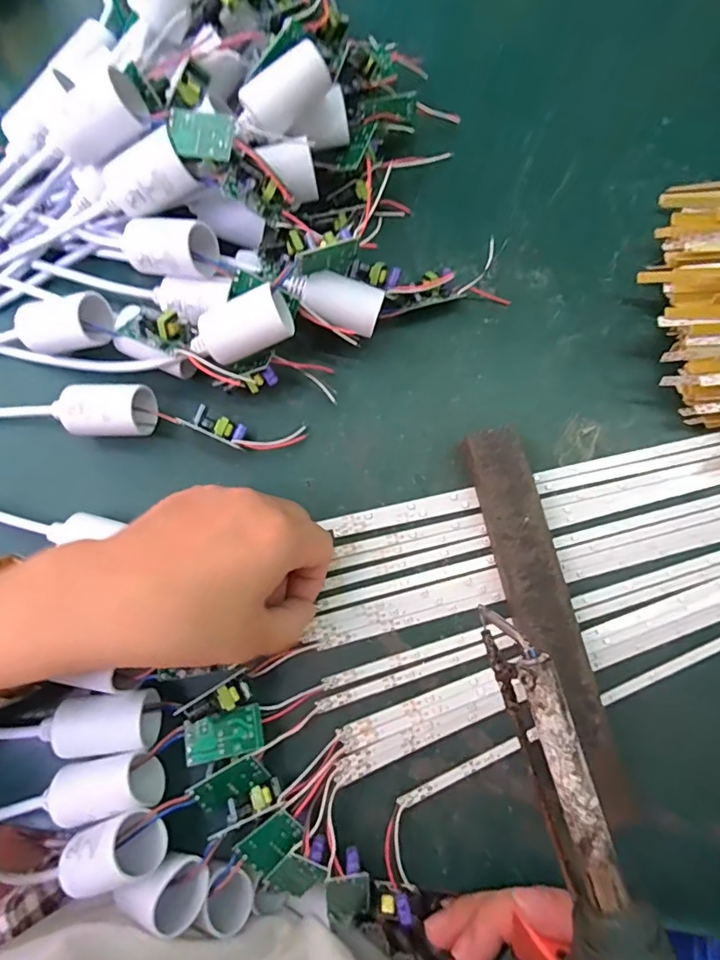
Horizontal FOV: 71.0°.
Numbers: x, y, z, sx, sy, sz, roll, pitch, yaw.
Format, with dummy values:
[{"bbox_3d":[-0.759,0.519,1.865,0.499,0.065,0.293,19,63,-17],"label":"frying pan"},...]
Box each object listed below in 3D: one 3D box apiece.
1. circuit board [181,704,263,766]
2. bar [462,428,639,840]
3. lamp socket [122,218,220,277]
[{"bbox_3d":[-0.068,0.129,0.254,0.038,0.007,0.021,-15,79,-4],"label":"circuit board"},{"bbox_3d":[0.099,0.074,0.272,0.032,0.018,0.207,-15,79,-4],"label":"bar"},{"bbox_3d":[-0.104,-0.127,0.273,0.050,0.028,0.024,10,78,1],"label":"lamp socket"}]

